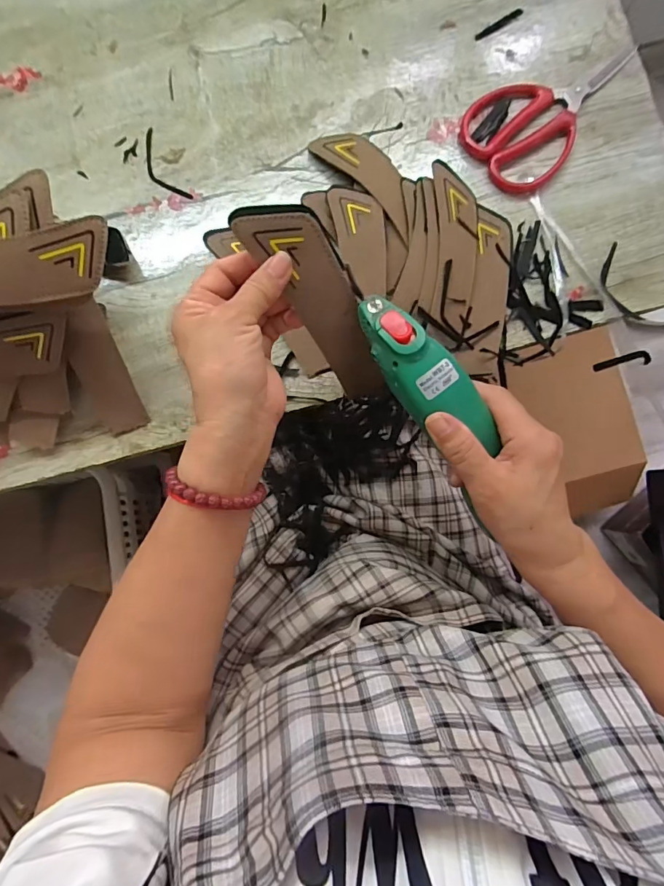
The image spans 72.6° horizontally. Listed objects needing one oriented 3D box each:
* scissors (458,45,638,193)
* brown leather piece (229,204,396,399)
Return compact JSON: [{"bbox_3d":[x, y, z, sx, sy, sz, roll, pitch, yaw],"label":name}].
[{"bbox_3d":[0.204,-0.322,0.428,0.099,0.008,0.182,41,85,2],"label":"scissors"},{"bbox_3d":[-0.001,-0.089,0.307,0.045,0.007,0.157,-22,128,21],"label":"brown leather piece"}]

